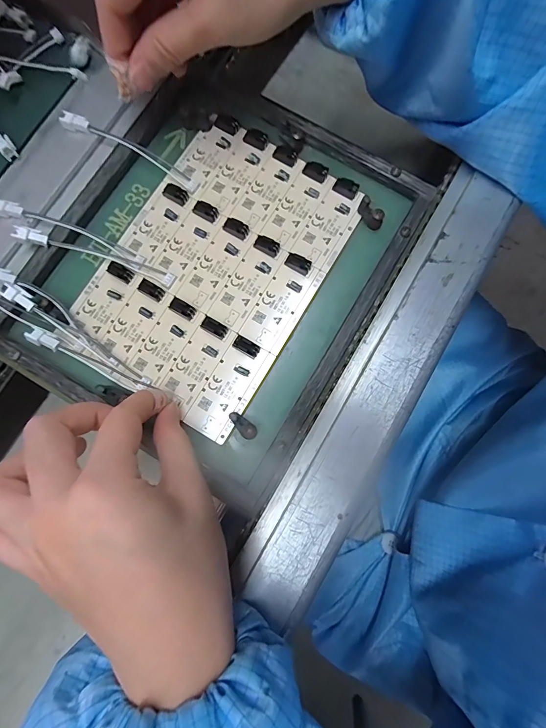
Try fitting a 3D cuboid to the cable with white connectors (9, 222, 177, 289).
[{"bbox_3d":[-0.112,-0.069,0.232,0.097,0.007,0.010,16,80,-9],"label":"cable with white connectors"}]

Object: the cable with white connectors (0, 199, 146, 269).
[{"bbox_3d":[-0.131,-0.085,0.234,0.095,0.020,0.012,19,79,3],"label":"cable with white connectors"}]

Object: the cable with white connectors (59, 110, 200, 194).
[{"bbox_3d":[-0.096,-0.145,0.245,0.095,0.018,0.012,24,81,5],"label":"cable with white connectors"}]

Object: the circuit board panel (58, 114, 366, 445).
[{"bbox_3d":[-0.036,-0.067,0.240,0.128,0.012,0.191,30,82,6],"label":"circuit board panel"}]

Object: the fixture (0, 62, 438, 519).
[{"bbox_3d":[-0.037,-0.065,0.238,0.206,0.023,0.235,30,82,6],"label":"fixture"}]

